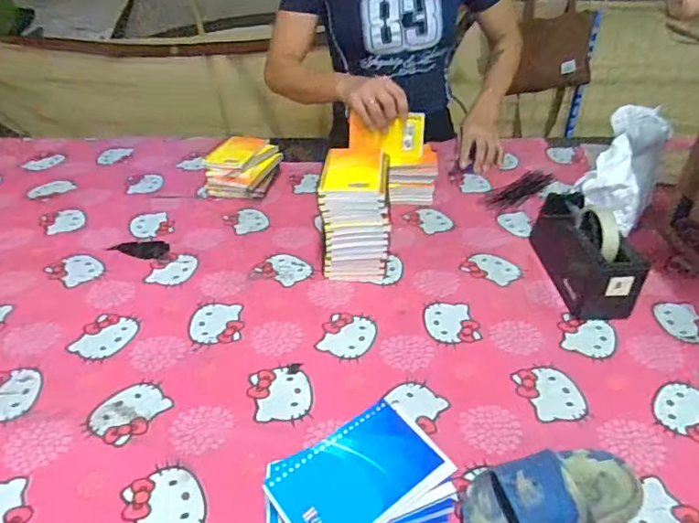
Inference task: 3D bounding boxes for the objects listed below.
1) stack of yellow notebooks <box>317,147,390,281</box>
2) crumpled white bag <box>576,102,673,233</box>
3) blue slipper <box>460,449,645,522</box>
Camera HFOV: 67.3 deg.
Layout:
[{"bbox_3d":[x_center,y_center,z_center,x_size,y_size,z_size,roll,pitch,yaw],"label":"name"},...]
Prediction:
[{"bbox_3d":[0.008,-0.071,0.785,0.097,0.159,0.127,0,37,2],"label":"stack of yellow notebooks"},{"bbox_3d":[0.455,-0.170,0.858,0.099,0.111,0.237,21,61,27],"label":"crumpled white bag"},{"bbox_3d":[0.192,0.217,0.483,0.173,0.057,0.084,-11,38,-13],"label":"blue slipper"}]

